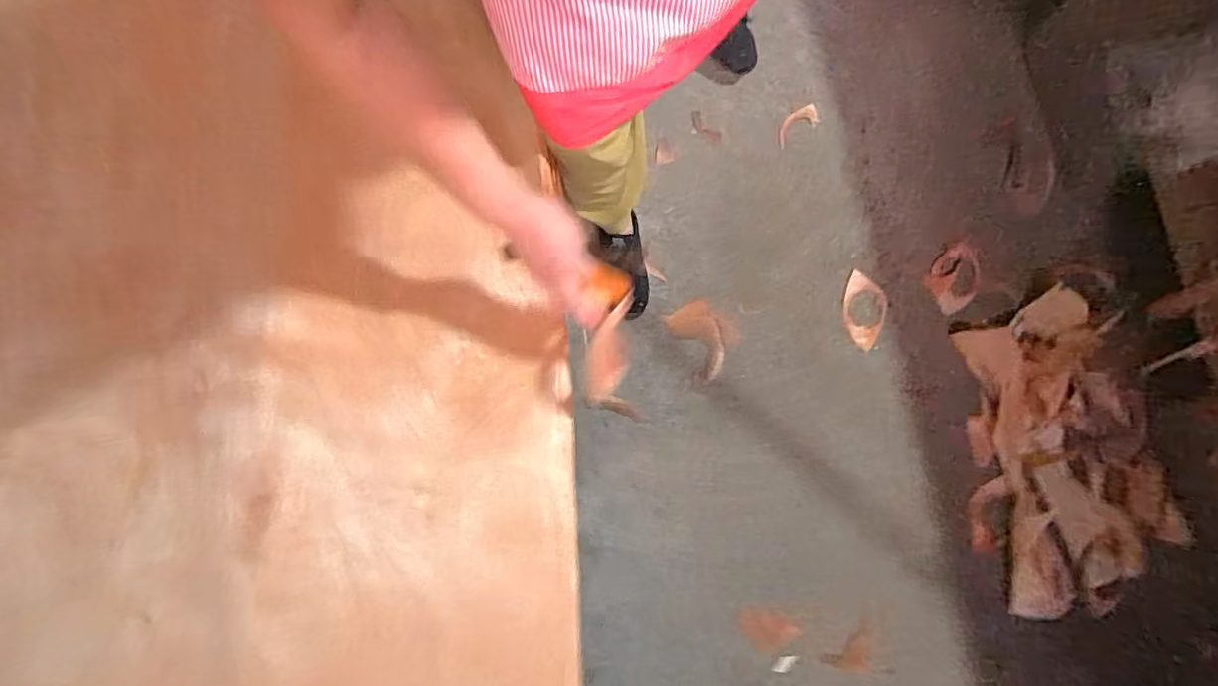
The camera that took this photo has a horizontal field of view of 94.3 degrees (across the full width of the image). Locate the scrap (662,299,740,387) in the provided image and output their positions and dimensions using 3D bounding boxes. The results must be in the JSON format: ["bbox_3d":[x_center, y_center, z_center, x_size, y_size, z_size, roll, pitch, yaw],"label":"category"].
[{"bbox_3d":[0.195,-0.008,1.130,0.119,0.015,0.160,-23,78,-6],"label":"scrap"}]

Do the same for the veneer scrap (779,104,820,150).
[{"bbox_3d":[0.411,-0.479,1.239,0.121,0.009,0.053,-40,79,-11],"label":"veneer scrap"}]

